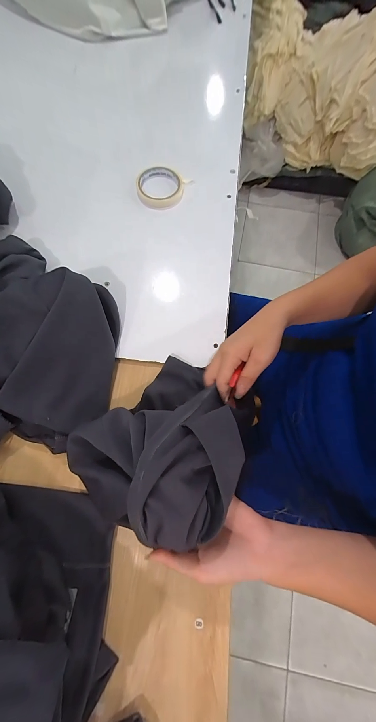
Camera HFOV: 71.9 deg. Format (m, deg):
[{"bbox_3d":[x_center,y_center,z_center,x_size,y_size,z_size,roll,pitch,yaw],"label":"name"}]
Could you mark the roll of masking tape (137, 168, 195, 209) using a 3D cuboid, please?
[{"bbox_3d":[-0.055,-0.341,0.510,0.092,0.021,0.092,0,74,-1],"label":"roll of masking tape"}]

